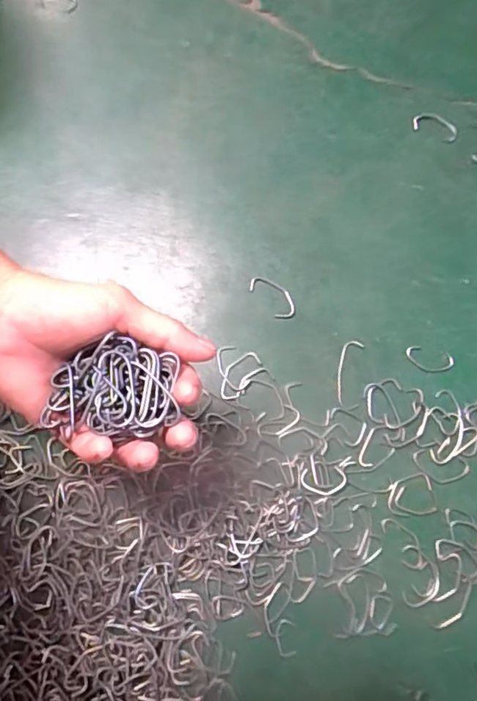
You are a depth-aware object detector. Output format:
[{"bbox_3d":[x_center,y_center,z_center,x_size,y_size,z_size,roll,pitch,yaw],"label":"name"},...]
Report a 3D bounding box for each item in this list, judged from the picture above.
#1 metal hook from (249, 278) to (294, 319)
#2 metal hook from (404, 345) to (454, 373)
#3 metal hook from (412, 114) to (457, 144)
[{"bbox_3d":[0.026,-0.038,0.405,0.019,0.005,0.039,-41,80,-9],"label":"metal hook"},{"bbox_3d":[0.136,0.007,0.397,0.033,0.004,0.016,14,77,3],"label":"metal hook"},{"bbox_3d":[0.153,-0.174,0.435,0.035,0.004,0.017,21,78,5],"label":"metal hook"}]

